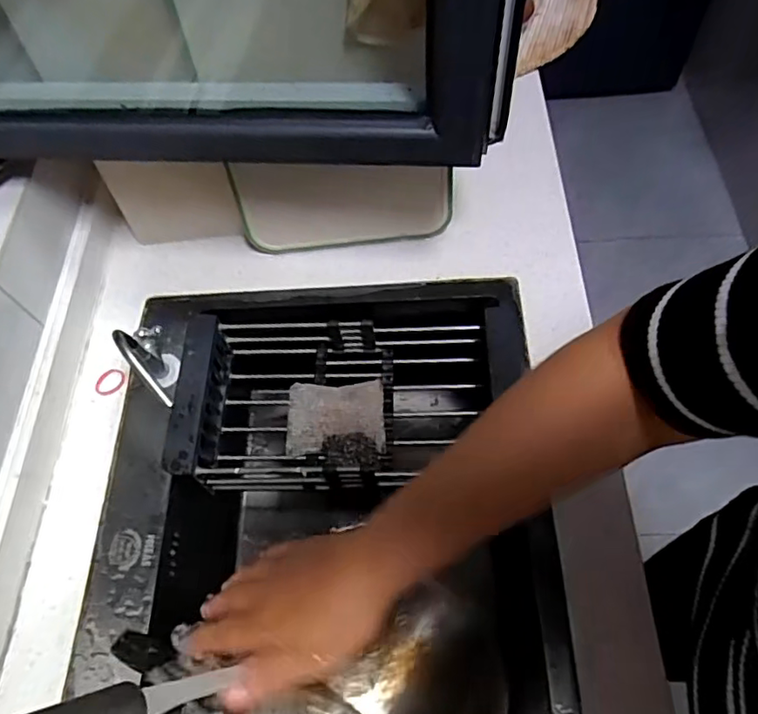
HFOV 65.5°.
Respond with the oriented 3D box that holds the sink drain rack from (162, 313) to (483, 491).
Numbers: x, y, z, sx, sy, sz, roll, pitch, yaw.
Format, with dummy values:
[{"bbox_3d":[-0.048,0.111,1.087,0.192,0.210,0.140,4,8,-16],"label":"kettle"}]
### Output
[{"bbox_3d":[-0.050,0.052,0.673,0.331,0.104,0.188,0,66,4],"label":"sink drain rack"}]

